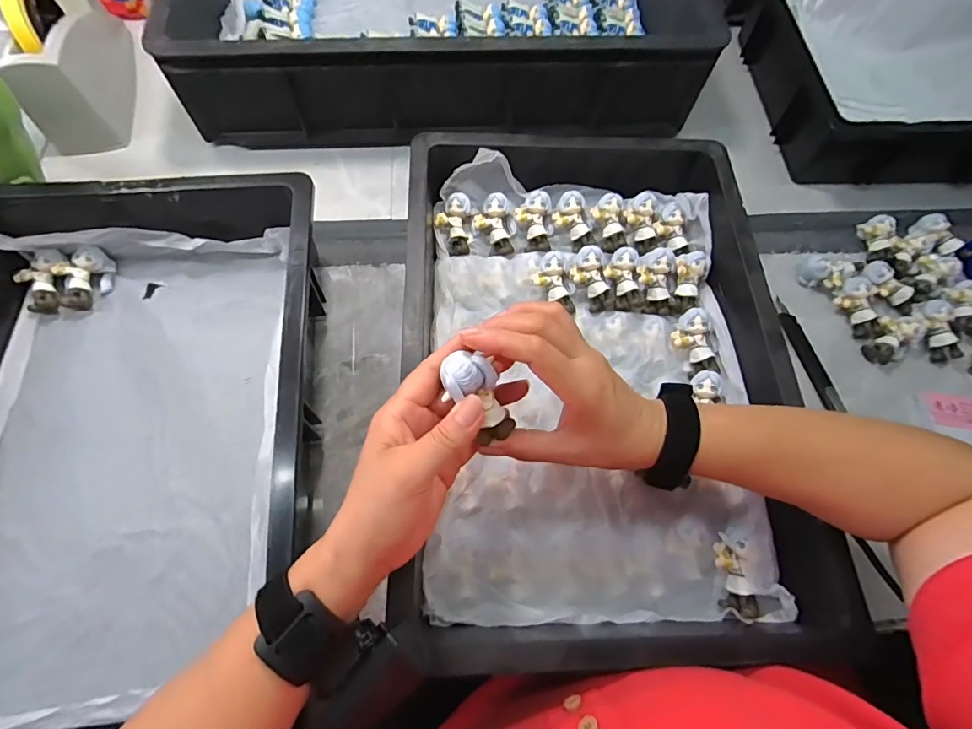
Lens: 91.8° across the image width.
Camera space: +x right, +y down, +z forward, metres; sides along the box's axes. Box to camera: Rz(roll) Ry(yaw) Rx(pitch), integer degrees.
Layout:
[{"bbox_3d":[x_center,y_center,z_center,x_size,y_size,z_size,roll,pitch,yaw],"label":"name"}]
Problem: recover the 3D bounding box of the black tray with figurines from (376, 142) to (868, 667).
[{"bbox_3d":[0.090,-0.023,0.423,0.309,0.075,0.488,0,67,-3],"label":"black tray with figurines"}]

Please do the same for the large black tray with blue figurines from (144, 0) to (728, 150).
[{"bbox_3d":[-0.057,-0.473,0.600,0.588,0.122,0.394,-5,67,-5],"label":"large black tray with blue figurines"}]

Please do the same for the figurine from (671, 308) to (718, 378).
[{"bbox_3d":[0.198,-0.022,0.447,0.033,0.022,0.062,-8,85,-6],"label":"figurine"}]

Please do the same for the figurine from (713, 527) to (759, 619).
[{"bbox_3d":[0.193,0.162,0.369,0.023,0.030,0.061,-1,67,-3],"label":"figurine"}]

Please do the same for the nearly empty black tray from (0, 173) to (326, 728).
[{"bbox_3d":[-0.309,0.057,0.384,0.344,0.104,0.431,-7,68,-6],"label":"nearly empty black tray"}]

